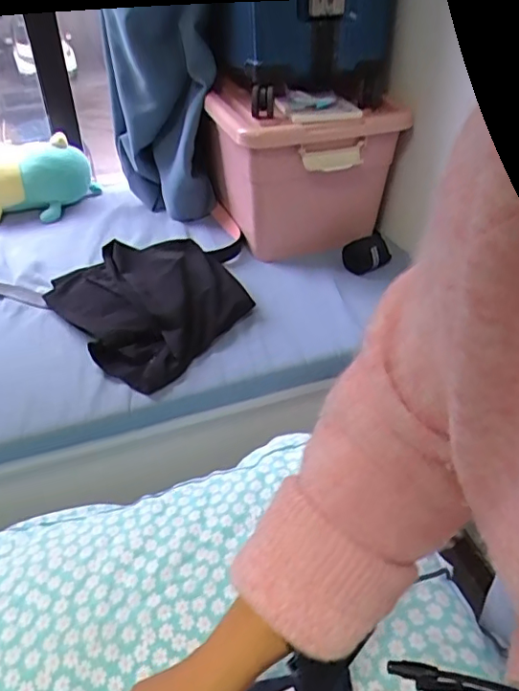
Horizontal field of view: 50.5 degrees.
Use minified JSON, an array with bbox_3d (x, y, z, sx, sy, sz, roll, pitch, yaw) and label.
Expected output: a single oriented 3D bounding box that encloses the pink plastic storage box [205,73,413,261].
[{"bbox_3d":[0.082,-0.444,1.317,0.370,0.311,0.407,-12,41,-14],"label":"pink plastic storage box"}]

